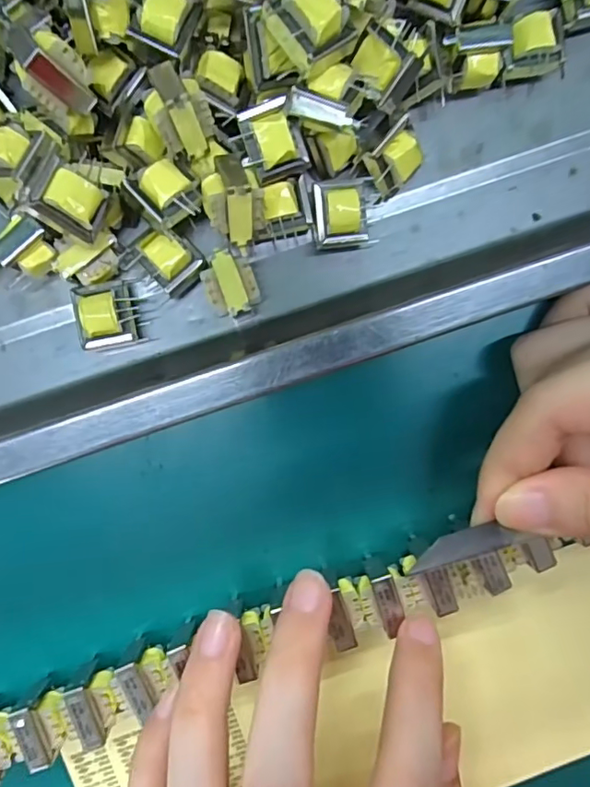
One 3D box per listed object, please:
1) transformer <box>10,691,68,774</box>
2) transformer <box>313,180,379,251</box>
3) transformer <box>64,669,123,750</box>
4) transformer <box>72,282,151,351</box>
[{"bbox_3d":[-0.079,0.106,0.170,0.012,0.010,0.020,-12,94,-1],"label":"transformer"},{"bbox_3d":[0.016,-0.058,0.173,0.019,0.016,0.022,-6,94,-2],"label":"transformer"},{"bbox_3d":[-0.062,0.099,0.169,0.012,0.009,0.019,-20,94,-1],"label":"transformer"},{"bbox_3d":[-0.059,-0.025,0.173,0.018,0.016,0.020,-10,94,-1],"label":"transformer"}]

